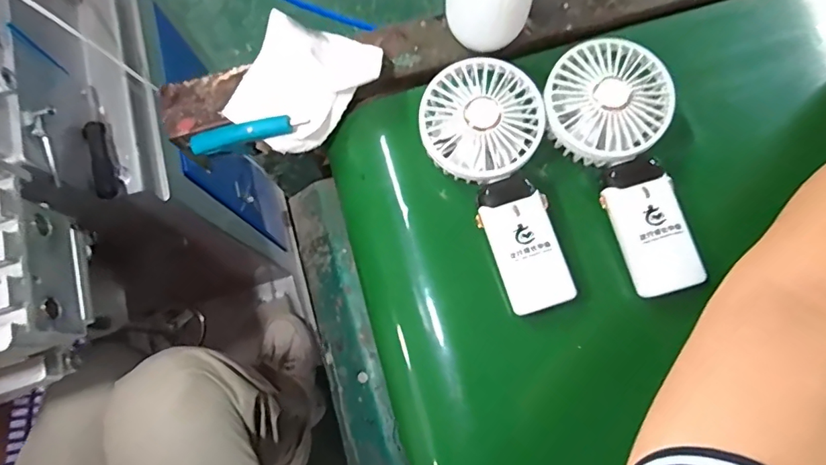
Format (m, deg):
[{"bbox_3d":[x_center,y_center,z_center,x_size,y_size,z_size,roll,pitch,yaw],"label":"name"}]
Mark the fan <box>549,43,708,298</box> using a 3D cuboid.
[{"bbox_3d":[0.160,-0.051,0.347,0.084,0.034,0.179,-25,76,-5],"label":"fan"}]

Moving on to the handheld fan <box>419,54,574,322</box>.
[{"bbox_3d":[0.062,-0.035,0.346,0.083,0.031,0.182,-15,76,-2],"label":"handheld fan"}]

